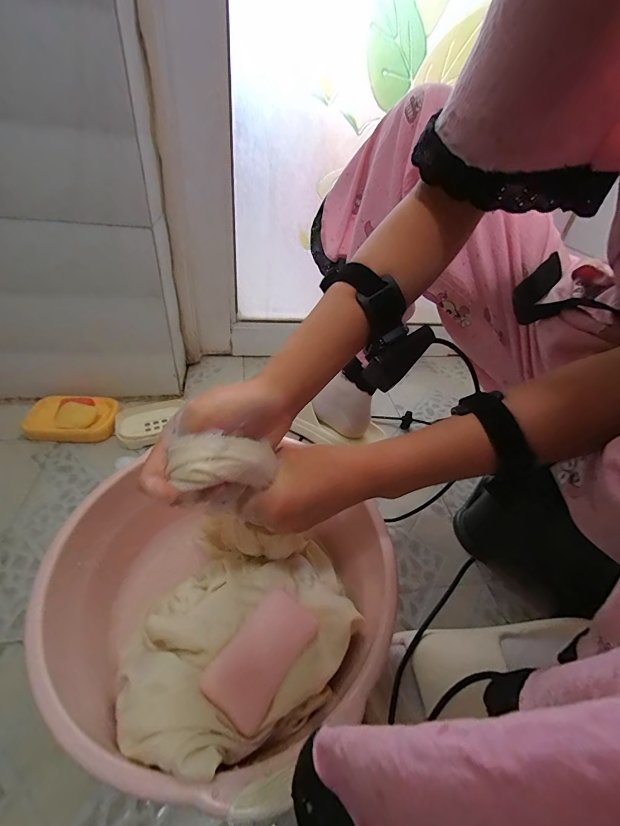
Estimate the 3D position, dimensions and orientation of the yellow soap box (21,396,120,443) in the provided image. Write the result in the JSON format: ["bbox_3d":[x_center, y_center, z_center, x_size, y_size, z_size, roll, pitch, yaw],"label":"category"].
[{"bbox_3d":[-0.394,0.007,0.590,0.128,0.034,0.092,-4,42,-12],"label":"yellow soap box"}]

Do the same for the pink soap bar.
[{"bbox_3d":[-0.037,0.188,0.282,0.051,0.014,0.094,27,45,22],"label":"pink soap bar"}]

